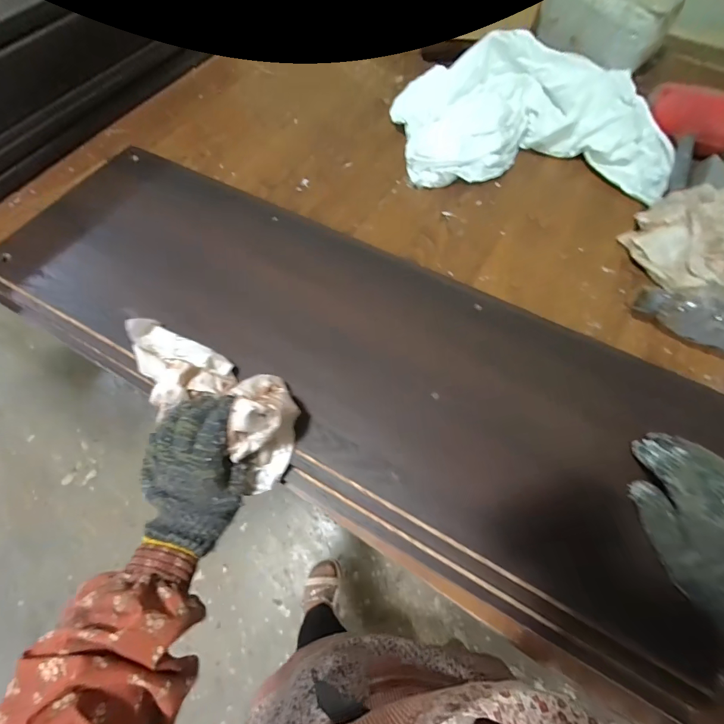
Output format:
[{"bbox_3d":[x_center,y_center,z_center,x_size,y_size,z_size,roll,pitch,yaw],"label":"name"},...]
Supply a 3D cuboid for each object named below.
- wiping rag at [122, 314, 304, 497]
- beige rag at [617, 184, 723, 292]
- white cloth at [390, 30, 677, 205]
[{"bbox_3d":[-0.159,0.023,0.362,0.224,0.076,0.093,32,70,17],"label":"wiping rag"},{"bbox_3d":[0.425,-0.162,0.475,0.136,0.051,0.141,-14,65,-5],"label":"beige rag"},{"bbox_3d":[0.258,-0.368,0.554,0.407,0.092,0.232,8,65,6],"label":"white cloth"}]

